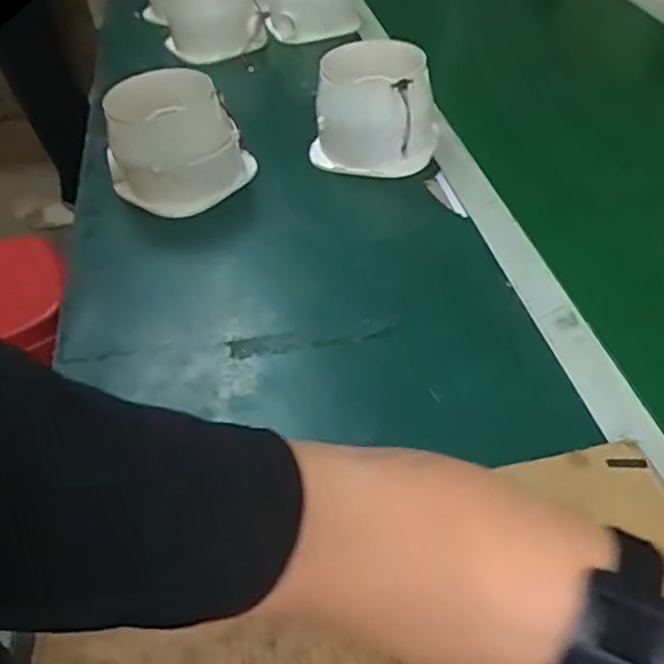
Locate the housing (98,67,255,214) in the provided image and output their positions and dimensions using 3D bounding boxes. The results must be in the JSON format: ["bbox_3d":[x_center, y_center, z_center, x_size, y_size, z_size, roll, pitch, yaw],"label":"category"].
[{"bbox_3d":[-0.184,-0.226,0.776,0.150,0.119,0.162,-15,45,-9],"label":"housing"}]

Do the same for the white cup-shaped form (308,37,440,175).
[{"bbox_3d":[0.050,-0.257,0.759,0.142,0.102,0.123,3,45,8],"label":"white cup-shaped form"}]

